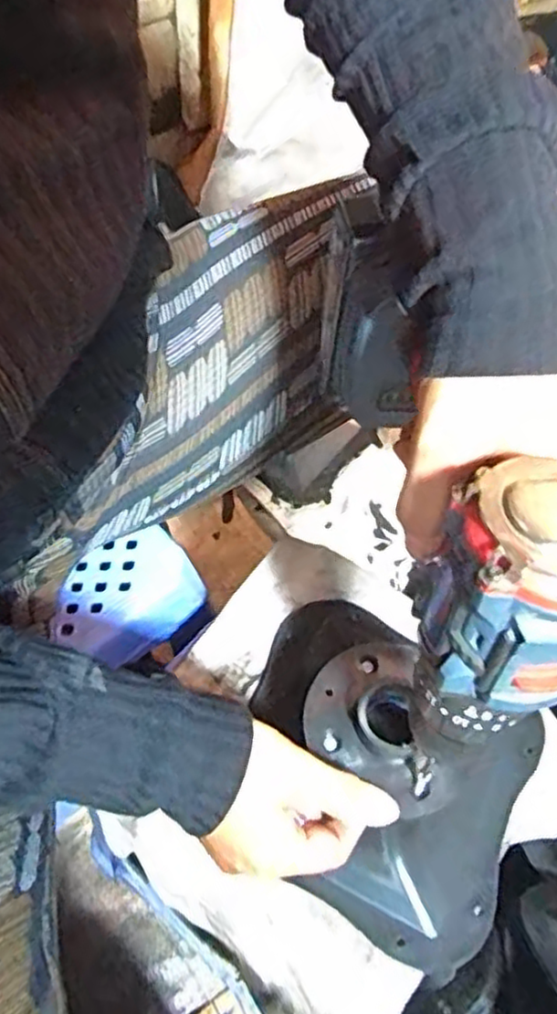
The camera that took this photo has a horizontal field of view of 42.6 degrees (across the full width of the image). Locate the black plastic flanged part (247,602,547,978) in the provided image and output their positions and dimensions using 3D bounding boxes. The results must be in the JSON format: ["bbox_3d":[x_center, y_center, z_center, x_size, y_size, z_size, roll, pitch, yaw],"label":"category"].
[{"bbox_3d":[0.064,0.138,0.428,0.194,0.086,0.176,31,60,18],"label":"black plastic flanged part"}]

